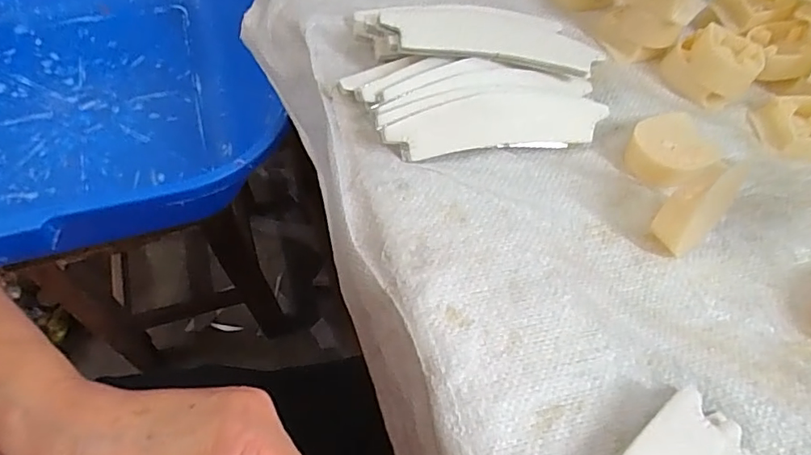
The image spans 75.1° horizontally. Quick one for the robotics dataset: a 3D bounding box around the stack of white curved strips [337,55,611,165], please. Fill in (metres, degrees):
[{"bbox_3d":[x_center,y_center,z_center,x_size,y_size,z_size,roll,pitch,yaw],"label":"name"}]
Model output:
[{"bbox_3d":[0.048,-0.079,0.362,0.171,0.031,0.073,5,57,-2],"label":"stack of white curved strips"}]

